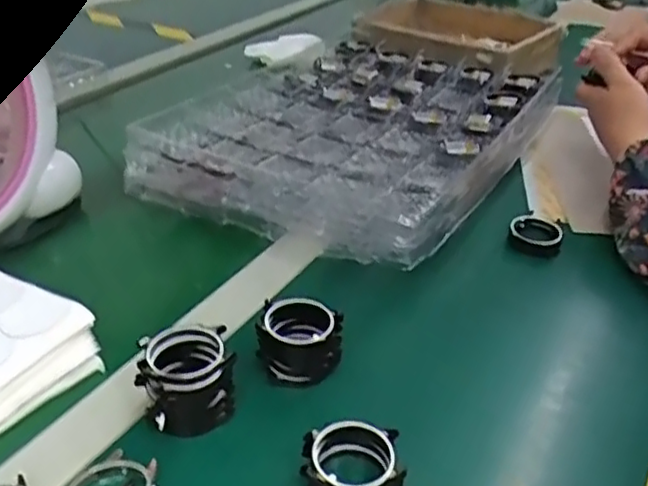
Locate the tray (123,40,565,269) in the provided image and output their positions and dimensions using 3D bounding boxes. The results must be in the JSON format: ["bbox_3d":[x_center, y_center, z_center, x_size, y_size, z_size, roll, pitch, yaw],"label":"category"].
[{"bbox_3d":[0.045,-0.136,0.701,0.317,0.042,0.449,19,38,24],"label":"tray"}]

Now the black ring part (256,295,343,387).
[{"bbox_3d":[-0.016,0.063,0.435,0.055,0.037,0.044,8,36,4],"label":"black ring part"}]

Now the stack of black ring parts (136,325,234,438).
[{"bbox_3d":[-0.083,0.082,0.393,0.052,0.043,0.056,-6,34,-11],"label":"stack of black ring parts"}]

